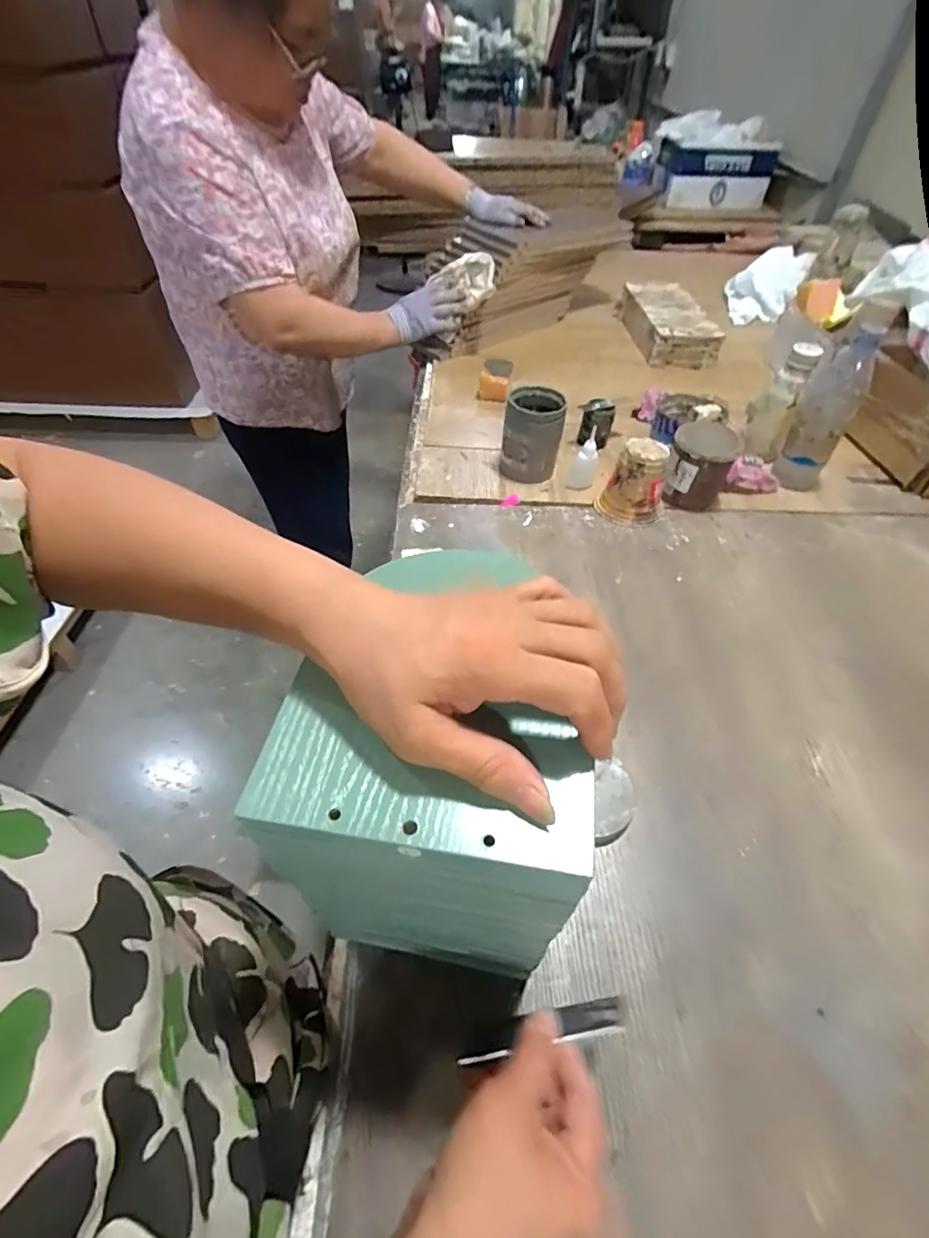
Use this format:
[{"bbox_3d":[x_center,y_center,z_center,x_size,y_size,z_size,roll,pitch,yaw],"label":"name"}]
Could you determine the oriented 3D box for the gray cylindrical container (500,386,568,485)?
[{"bbox_3d":[0.100,-0.264,0.767,0.083,0.112,0.086,1,49,-1],"label":"gray cylindrical container"}]

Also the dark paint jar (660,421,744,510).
[{"bbox_3d":[0.328,-0.214,0.739,0.085,0.096,0.079,22,52,16],"label":"dark paint jar"}]

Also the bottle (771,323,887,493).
[{"bbox_3d":[0.518,-0.298,0.751,0.080,0.216,0.079,30,55,22],"label":"bottle"}]

